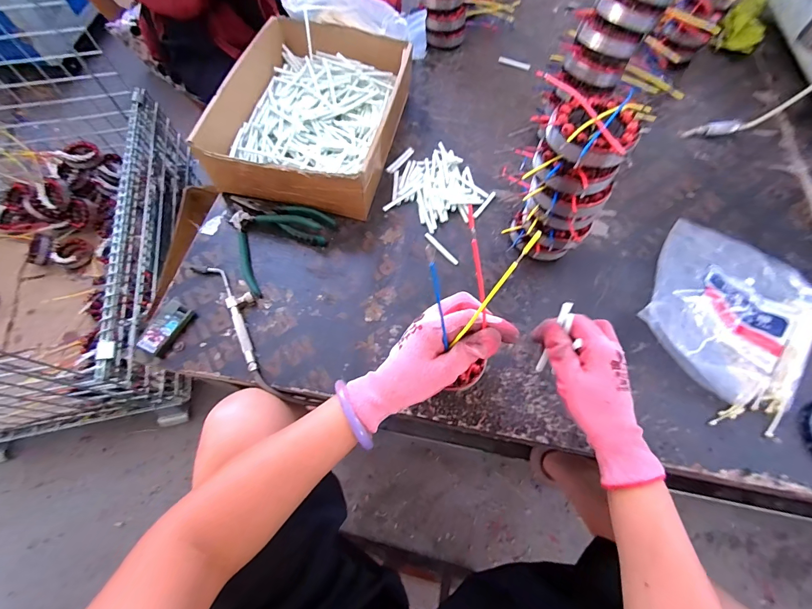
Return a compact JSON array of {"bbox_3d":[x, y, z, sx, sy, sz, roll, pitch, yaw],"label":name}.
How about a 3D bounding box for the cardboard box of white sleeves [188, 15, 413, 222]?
[{"bbox_3d":[-0.134,-0.310,0.566,0.238,0.100,0.337,14,66,6],"label":"cardboard box of white sleeves"}]

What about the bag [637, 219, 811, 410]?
[{"bbox_3d":[0.425,-0.002,0.454,0.197,0.055,0.250,36,71,15],"label":"bag"}]

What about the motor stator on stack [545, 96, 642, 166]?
[{"bbox_3d":[0.191,-0.177,0.366,0.083,0.034,0.096,28,69,12],"label":"motor stator on stack"}]

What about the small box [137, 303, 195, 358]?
[{"bbox_3d":[-0.299,0.031,0.444,0.031,0.014,0.066,21,67,9],"label":"small box"}]

